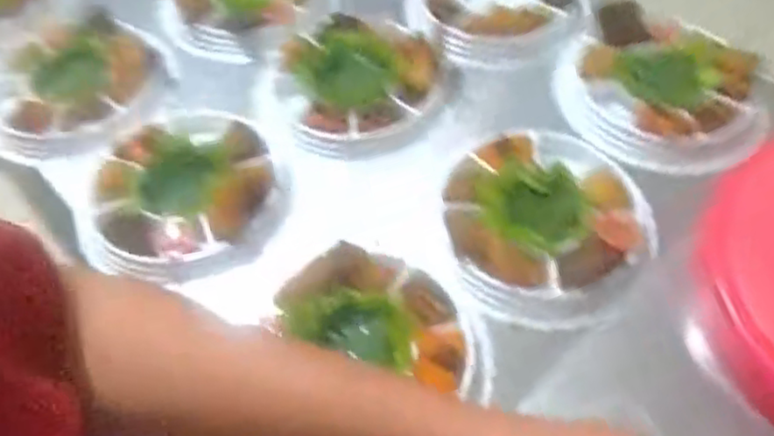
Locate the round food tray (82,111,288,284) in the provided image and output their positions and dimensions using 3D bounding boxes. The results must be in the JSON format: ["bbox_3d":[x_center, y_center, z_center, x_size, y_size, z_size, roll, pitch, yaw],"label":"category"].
[{"bbox_3d":[-0.207,-0.028,0.700,0.199,0.040,0.207,-2,55,3],"label":"round food tray"}]

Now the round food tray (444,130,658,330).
[{"bbox_3d":[0.155,-0.007,0.646,0.188,0.042,0.213,-4,55,1],"label":"round food tray"}]

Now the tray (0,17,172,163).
[{"bbox_3d":[-0.386,-0.160,0.816,0.241,0.050,0.222,-2,55,3],"label":"tray"}]

